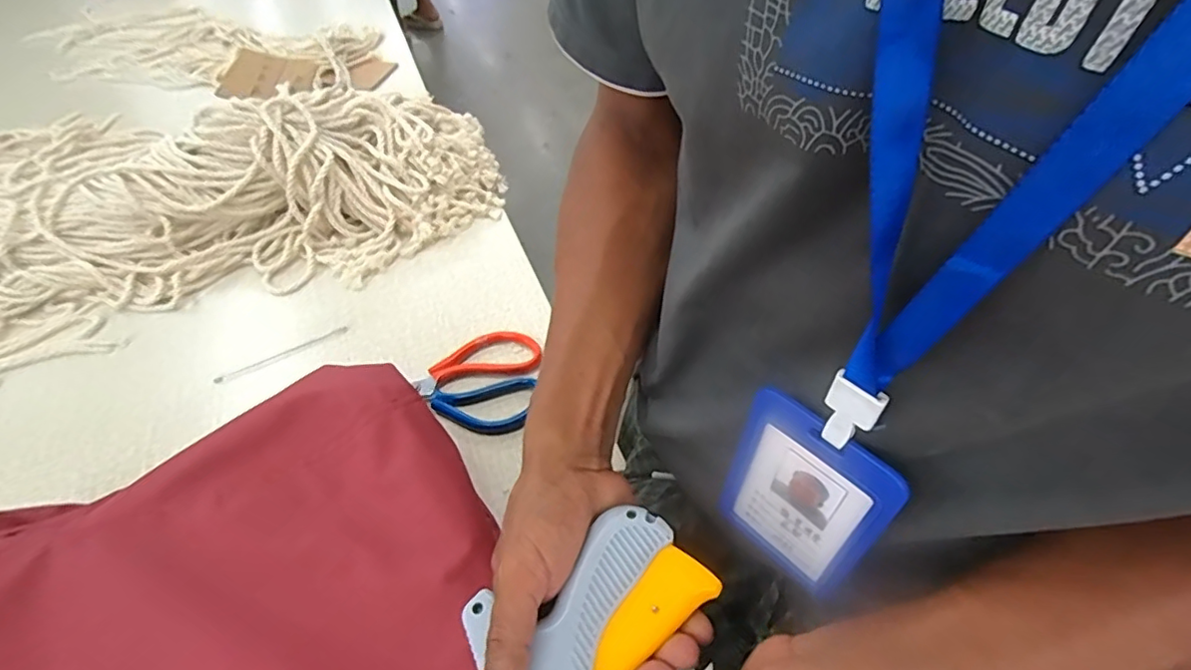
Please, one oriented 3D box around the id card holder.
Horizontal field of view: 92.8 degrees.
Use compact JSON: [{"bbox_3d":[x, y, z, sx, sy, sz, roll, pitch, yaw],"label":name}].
[{"bbox_3d":[0.094,0.078,0.266,0.004,0.113,0.068,-32,54,-30],"label":"id card holder"}]

